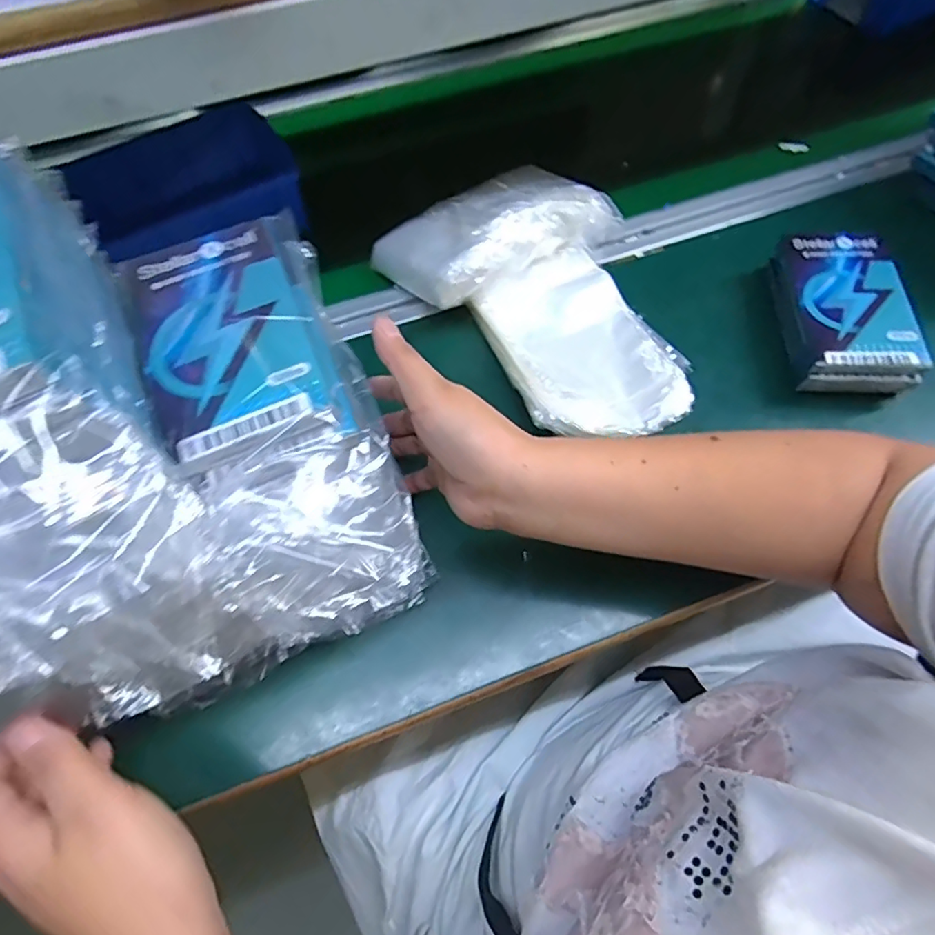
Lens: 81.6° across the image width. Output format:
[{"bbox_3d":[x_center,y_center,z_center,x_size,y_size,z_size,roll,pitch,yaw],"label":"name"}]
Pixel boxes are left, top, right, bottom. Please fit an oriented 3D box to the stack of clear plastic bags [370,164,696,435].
[{"bbox_3d":[0.070,-0.145,0.431,0.178,0.057,0.274,-34,66,-14],"label":"stack of clear plastic bags"}]

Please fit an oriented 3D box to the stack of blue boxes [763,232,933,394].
[{"bbox_3d":[0.290,-0.122,0.426,0.082,0.047,0.134,3,63,4],"label":"stack of blue boxes"}]

